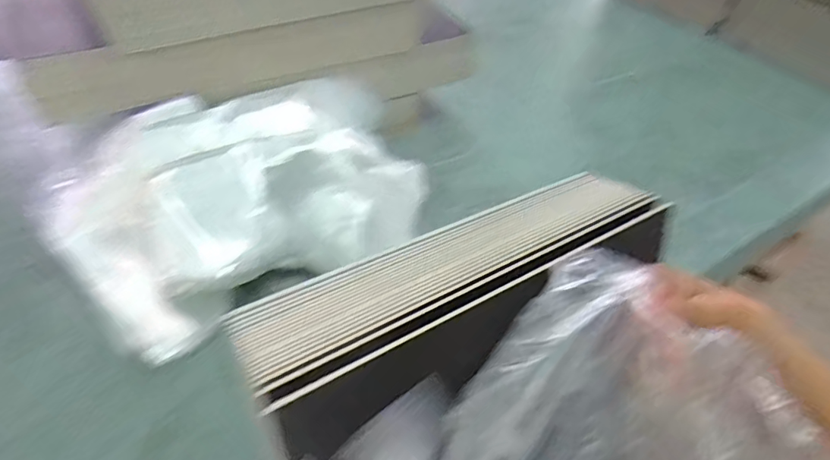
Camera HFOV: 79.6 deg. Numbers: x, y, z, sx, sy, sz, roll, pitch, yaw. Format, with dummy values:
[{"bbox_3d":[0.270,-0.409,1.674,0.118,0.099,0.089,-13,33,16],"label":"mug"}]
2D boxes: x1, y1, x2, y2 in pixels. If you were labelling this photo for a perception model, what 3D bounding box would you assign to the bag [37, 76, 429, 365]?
[{"bbox_3d":[-0.138,-0.028,0.456,0.326,0.124,0.184,-21,52,-26],"label":"bag"}]

